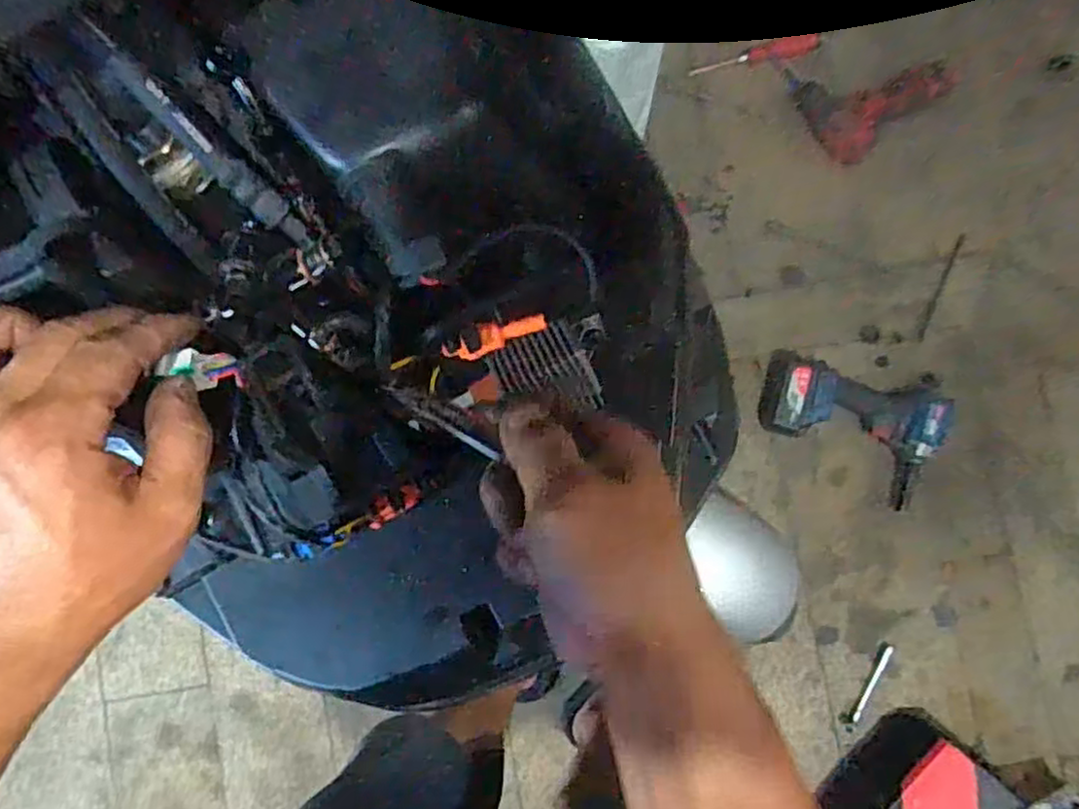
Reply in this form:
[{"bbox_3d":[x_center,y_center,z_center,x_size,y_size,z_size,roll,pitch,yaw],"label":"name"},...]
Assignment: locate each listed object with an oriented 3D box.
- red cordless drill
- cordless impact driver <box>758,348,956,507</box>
[{"bbox_3d":[0.507,-0.485,1.102,0.200,0.055,0.160,-34,83,3],"label":"red cordless drill"},{"bbox_3d":[0.465,0.019,1.076,0.268,0.072,0.155,30,91,8],"label":"cordless impact driver"}]

